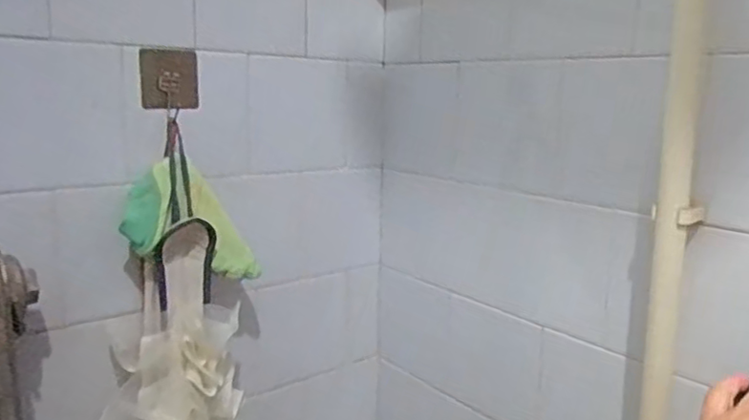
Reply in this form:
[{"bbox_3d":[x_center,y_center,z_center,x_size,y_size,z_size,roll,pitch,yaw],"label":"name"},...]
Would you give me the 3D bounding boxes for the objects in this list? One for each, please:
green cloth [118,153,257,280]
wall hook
[{"bbox_3d":[-0.201,0.016,0.689,0.141,0.126,0.050,-2,11,-13],"label":"green cloth"},{"bbox_3d":[-0.231,-0.144,0.704,0.010,0.072,0.069,3,10,43],"label":"wall hook"}]

